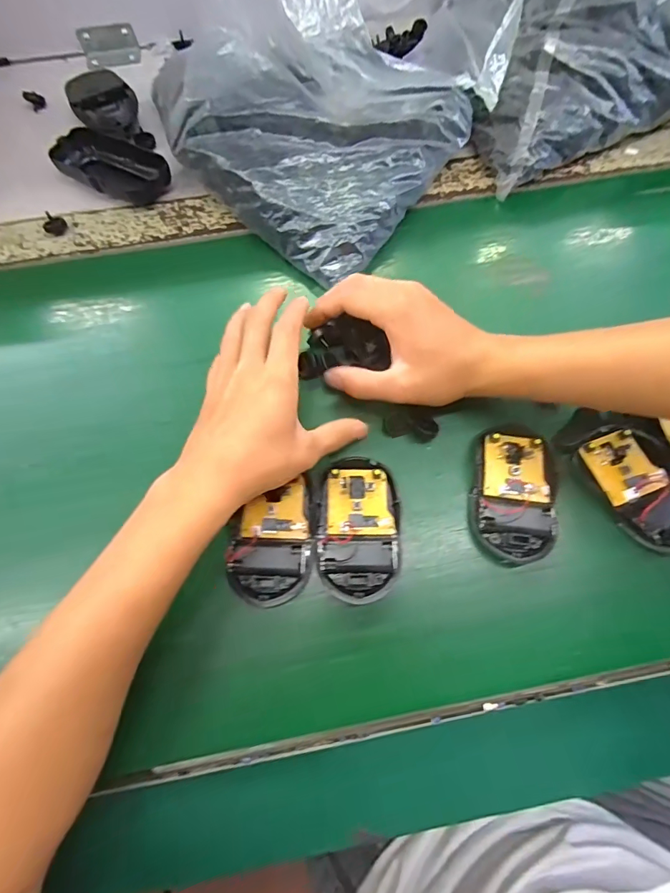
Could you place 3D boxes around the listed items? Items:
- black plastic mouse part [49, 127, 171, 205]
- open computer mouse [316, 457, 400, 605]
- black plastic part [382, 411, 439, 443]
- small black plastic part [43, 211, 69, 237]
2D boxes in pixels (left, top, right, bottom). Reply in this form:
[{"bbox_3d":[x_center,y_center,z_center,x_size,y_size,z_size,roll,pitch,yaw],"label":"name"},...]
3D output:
[{"bbox_3d":[-0.209,-0.263,0.398,0.107,0.024,0.060,26,73,10],"label":"black plastic mouse part"},{"bbox_3d":[0.016,0.056,0.293,0.056,0.014,0.096,1,71,1],"label":"open computer mouse"},{"bbox_3d":[0.056,-0.014,0.318,0.040,0.015,0.016,8,70,4],"label":"black plastic part"},{"bbox_3d":[-0.252,-0.200,0.381,0.016,0.014,0.017,0,71,1],"label":"small black plastic part"}]

